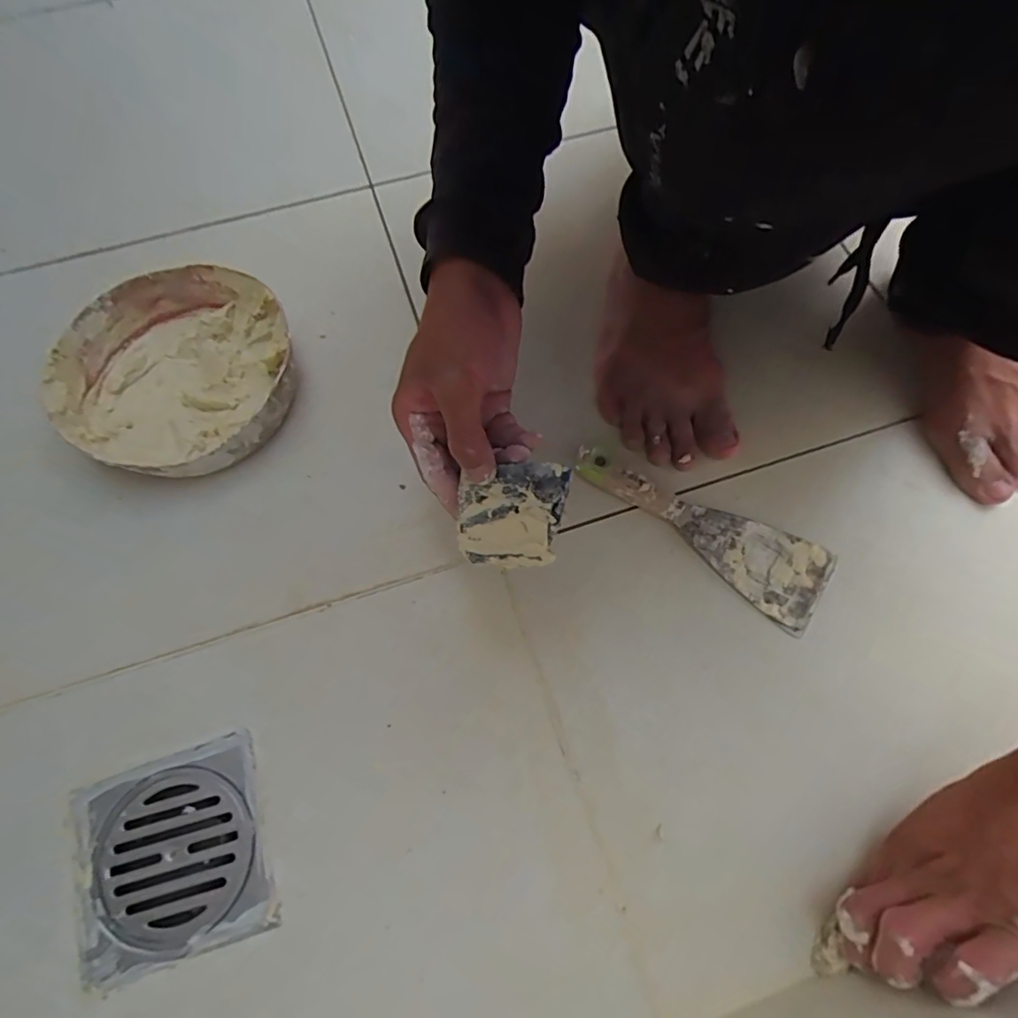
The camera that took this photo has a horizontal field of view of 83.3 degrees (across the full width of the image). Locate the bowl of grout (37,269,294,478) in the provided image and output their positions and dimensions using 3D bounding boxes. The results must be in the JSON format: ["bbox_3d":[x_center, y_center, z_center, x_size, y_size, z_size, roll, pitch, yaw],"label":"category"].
[{"bbox_3d":[-0.257,-0.107,0.458,0.171,0.054,0.171,0,70,0],"label":"bowl of grout"}]

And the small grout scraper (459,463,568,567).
[{"bbox_3d":[0.000,0.002,0.337,0.064,0.007,0.060,2,72,23],"label":"small grout scraper"}]

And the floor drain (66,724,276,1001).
[{"bbox_3d":[-0.212,0.217,0.361,0.111,0.006,0.112,-18,71,-6],"label":"floor drain"}]

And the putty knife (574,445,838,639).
[{"bbox_3d":[0.141,0.009,0.424,0.198,0.019,0.065,32,73,11],"label":"putty knife"}]

